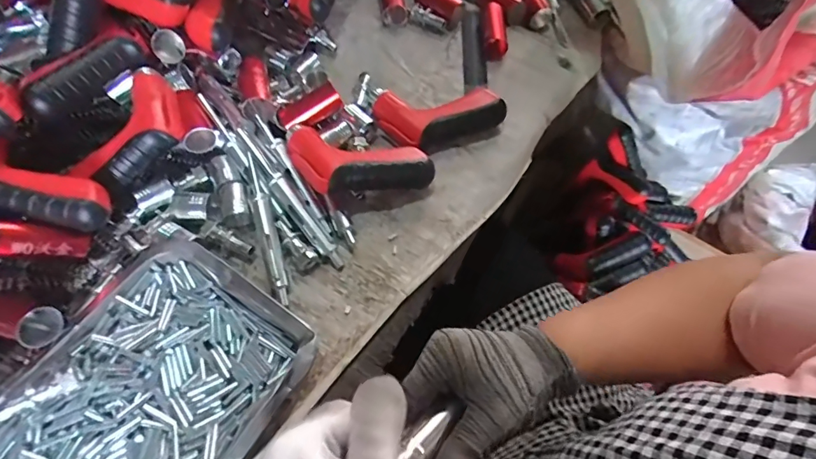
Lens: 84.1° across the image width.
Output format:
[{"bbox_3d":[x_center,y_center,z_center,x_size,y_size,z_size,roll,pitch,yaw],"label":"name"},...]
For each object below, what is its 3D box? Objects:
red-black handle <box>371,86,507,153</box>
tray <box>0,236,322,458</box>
[{"bbox_3d":[0.033,-0.127,0.477,0.130,0.037,0.080,-19,64,-13],"label":"red-black handle"},{"bbox_3d":[-0.200,0.136,0.319,0.173,0.026,0.248,30,64,13],"label":"tray"}]

